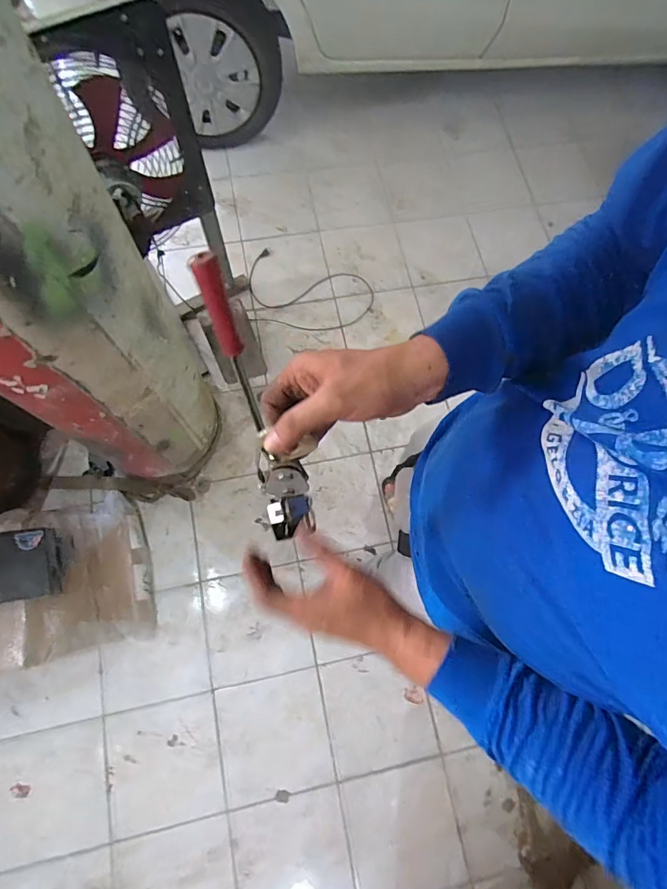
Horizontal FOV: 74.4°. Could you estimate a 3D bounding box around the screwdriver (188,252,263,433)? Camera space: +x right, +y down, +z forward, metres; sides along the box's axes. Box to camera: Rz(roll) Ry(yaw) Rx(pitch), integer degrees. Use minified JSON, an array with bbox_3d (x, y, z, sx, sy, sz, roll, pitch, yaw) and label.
[{"bbox_3d":[-0.106,-0.098,0.468,0.022,0.207,0.023,-13,45,-3],"label":"screwdriver"}]

